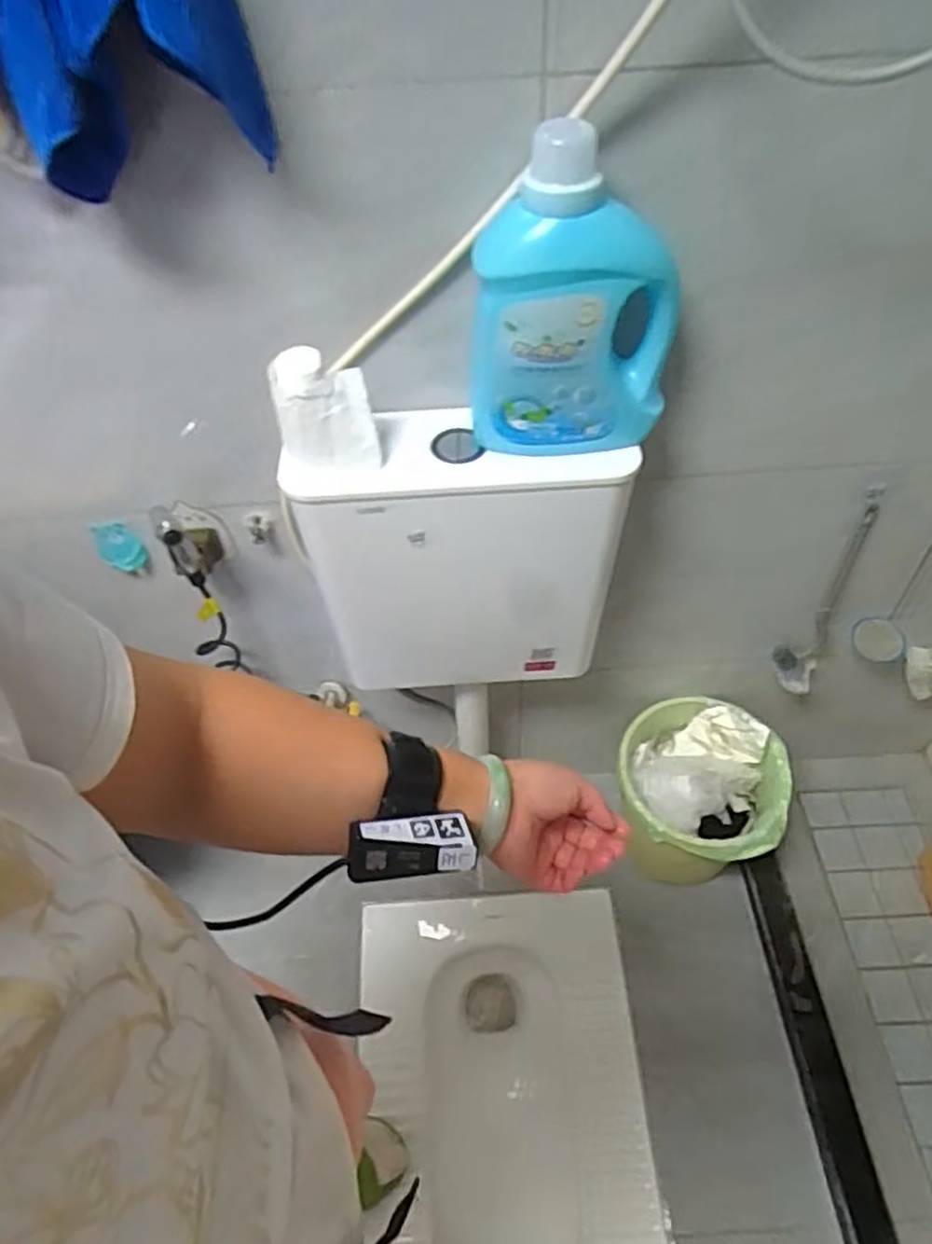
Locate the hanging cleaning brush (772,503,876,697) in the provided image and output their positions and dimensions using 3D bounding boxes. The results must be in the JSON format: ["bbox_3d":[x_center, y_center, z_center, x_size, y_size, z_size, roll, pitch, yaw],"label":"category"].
[{"bbox_3d":[0.488,-0.023,1.000,0.062,0.307,0.087,23,57,20],"label":"hanging cleaning brush"}]

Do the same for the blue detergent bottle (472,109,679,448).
[{"bbox_3d":[0.087,-0.267,0.619,0.165,0.244,0.082,-3,52,2],"label":"blue detergent bottle"}]

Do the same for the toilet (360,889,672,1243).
[{"bbox_3d":[0.052,0.731,1.143,0.430,0.129,0.589,-4,52,1],"label":"toilet"}]

